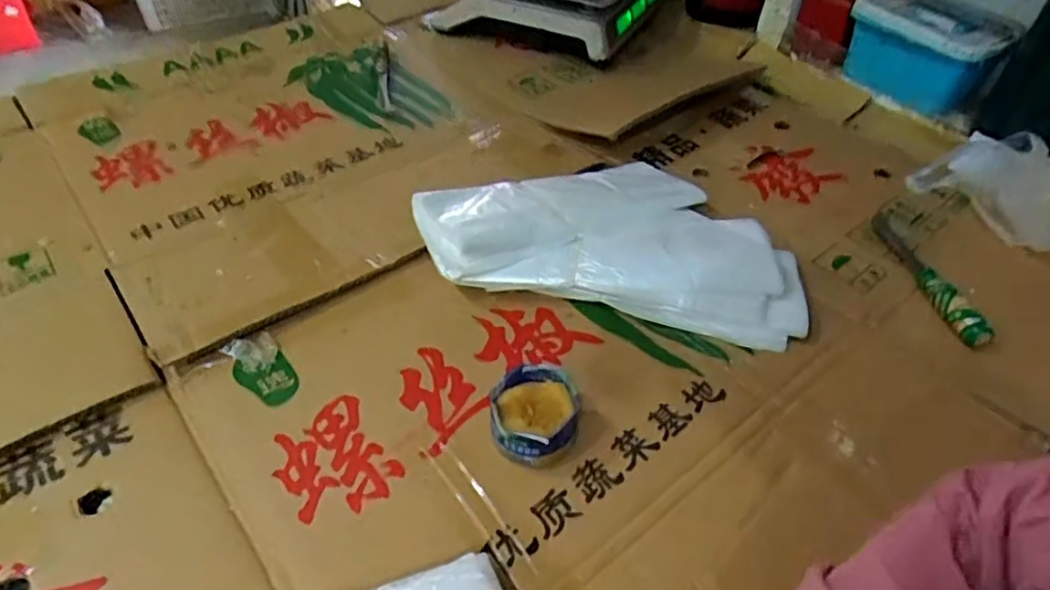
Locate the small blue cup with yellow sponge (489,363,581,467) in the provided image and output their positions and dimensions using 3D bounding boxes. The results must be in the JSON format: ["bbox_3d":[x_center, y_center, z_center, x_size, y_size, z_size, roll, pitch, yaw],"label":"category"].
[{"bbox_3d":[0.007,0.097,0.509,0.068,0.044,0.072,1,45,-1],"label":"small blue cup with yellow sponge"}]

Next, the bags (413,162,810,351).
[{"bbox_3d":[0.092,-0.079,0.683,0.394,0.054,0.249,9,46,7],"label":"bags"}]

